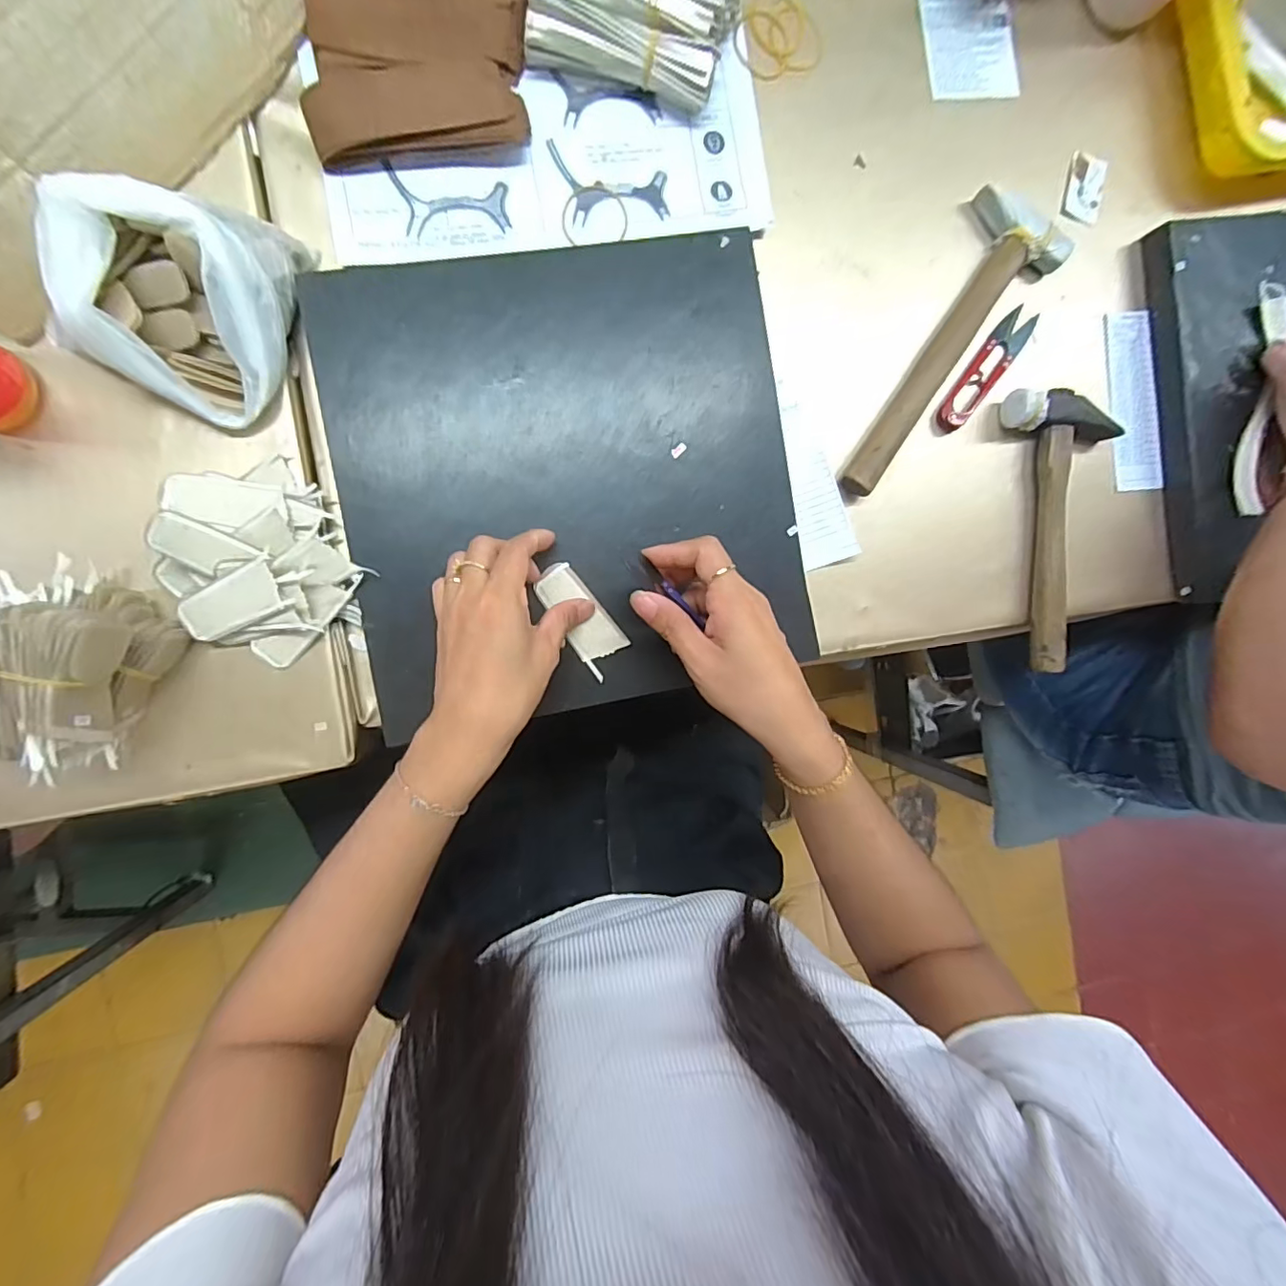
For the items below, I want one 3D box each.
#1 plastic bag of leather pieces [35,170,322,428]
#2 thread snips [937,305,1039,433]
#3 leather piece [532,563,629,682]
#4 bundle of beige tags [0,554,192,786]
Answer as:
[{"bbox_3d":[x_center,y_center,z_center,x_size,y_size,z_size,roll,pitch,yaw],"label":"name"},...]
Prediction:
[{"bbox_3d":[-0.277,-0.207,0.327,0.105,0.057,0.121,11,90,-9],"label":"plastic bag of leather pieces"},{"bbox_3d":[0.274,-0.219,0.432,0.027,0.013,0.120,38,86,-8],"label":"thread snips"},{"bbox_3d":[-0.040,-0.017,0.370,0.033,0.004,0.078,-34,97,-6],"label":"leather piece"},{"bbox_3d":[-0.332,0.013,0.317,0.079,0.071,0.108,18,89,-9],"label":"bundle of beige tags"}]

